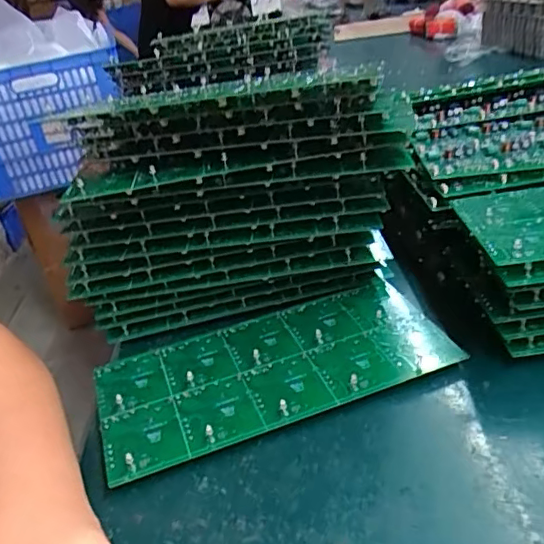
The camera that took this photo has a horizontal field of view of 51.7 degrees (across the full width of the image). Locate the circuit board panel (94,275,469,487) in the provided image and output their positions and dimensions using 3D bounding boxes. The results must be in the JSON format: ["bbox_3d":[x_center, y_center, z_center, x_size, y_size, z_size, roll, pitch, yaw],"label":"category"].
[{"bbox_3d":[0.002,0.061,0.374,0.229,0.006,0.103,-17,31,-14],"label":"circuit board panel"}]

